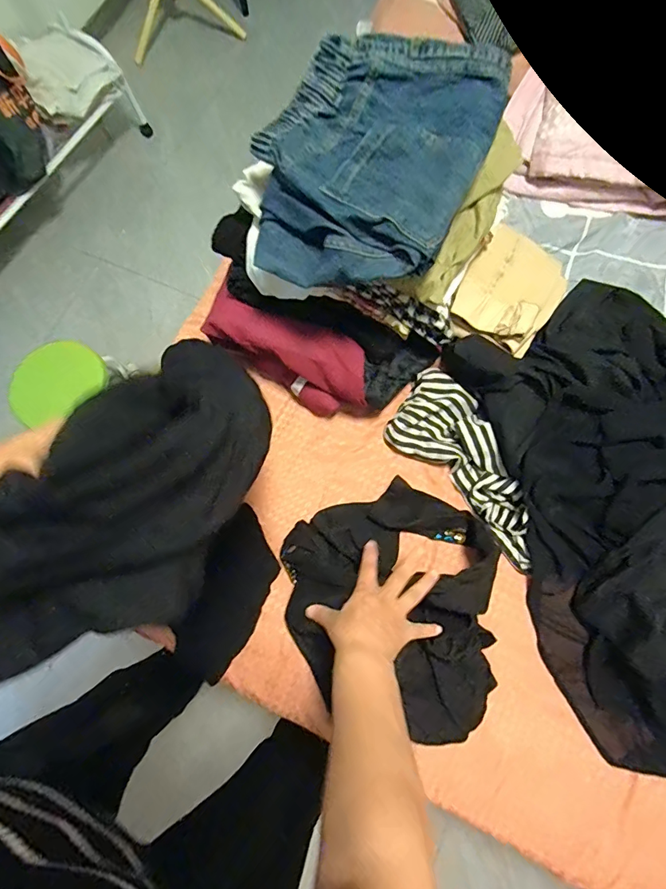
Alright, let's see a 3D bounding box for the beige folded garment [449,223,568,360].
[{"bbox_3d":[0.275,-0.237,0.684,0.136,0.045,0.205,34,80,13],"label":"beige folded garment"}]

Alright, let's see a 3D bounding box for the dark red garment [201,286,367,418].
[{"bbox_3d":[-0.075,-0.134,0.715,0.278,0.117,0.095,23,77,8],"label":"dark red garment"}]

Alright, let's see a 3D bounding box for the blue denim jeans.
[{"bbox_3d":[0.043,-0.339,0.537,0.245,0.073,0.325,25,78,11],"label":"blue denim jeans"}]

